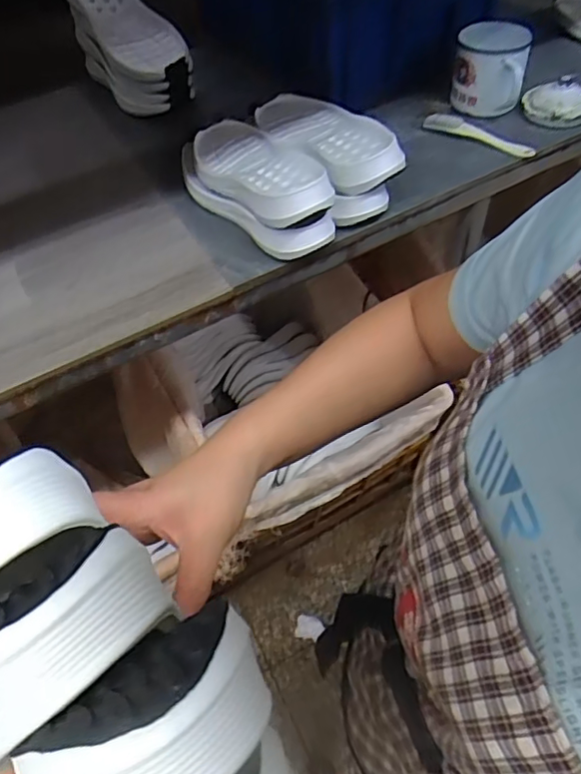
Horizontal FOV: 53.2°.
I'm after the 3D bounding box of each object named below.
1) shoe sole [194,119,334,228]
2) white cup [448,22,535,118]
[{"bbox_3d":[-0.044,-0.282,0.720,0.110,0.058,0.281,-28,56,-16],"label":"shoe sole"},{"bbox_3d":[0.283,-0.455,0.830,0.096,0.094,0.082,9,55,11],"label":"white cup"}]

